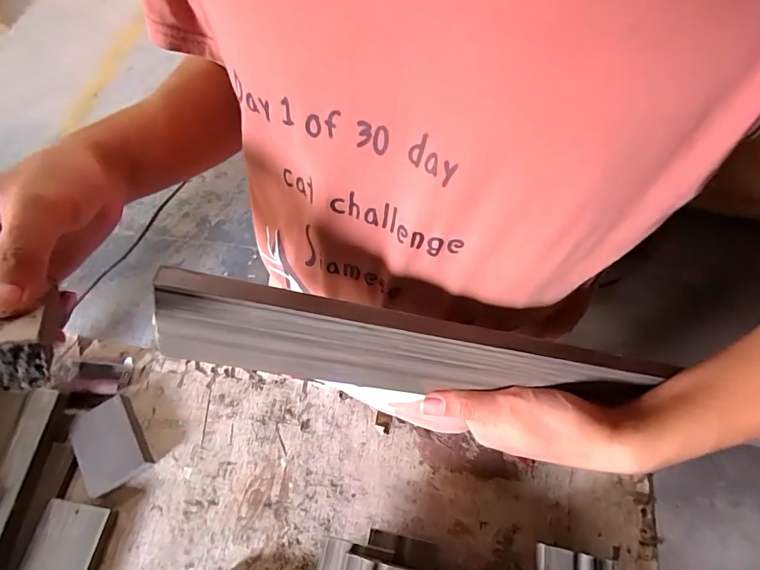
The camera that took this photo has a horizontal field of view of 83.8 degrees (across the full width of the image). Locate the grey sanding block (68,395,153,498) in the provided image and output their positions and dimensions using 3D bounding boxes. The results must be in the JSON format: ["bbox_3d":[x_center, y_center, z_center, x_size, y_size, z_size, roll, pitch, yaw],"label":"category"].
[{"bbox_3d":[-0.338,0.197,0.527,0.069,0.025,0.106,-34,68,-14],"label":"grey sanding block"}]

